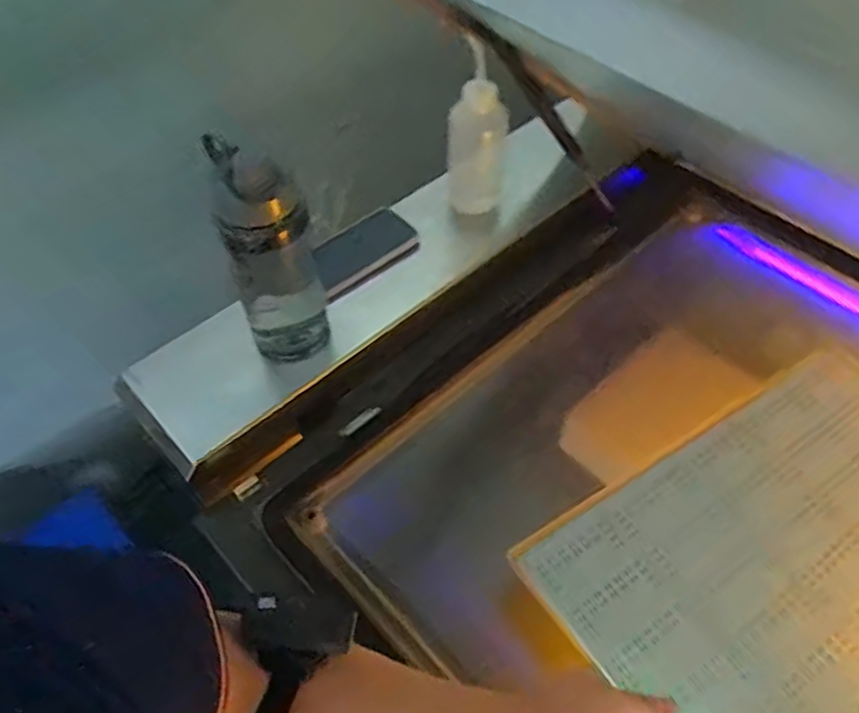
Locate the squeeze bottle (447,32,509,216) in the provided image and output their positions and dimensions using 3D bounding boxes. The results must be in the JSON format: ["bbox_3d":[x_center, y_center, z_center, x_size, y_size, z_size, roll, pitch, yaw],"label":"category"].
[{"bbox_3d":[0.059,-0.279,0.859,0.079,0.209,0.082,3,53,3],"label":"squeeze bottle"}]

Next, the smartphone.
[{"bbox_3d":[-0.082,-0.132,0.837,0.142,0.014,0.072,-35,80,-23],"label":"smartphone"}]

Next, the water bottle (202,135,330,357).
[{"bbox_3d":[-0.160,-0.103,0.701,0.089,0.247,0.097,-18,54,-12],"label":"water bottle"}]

